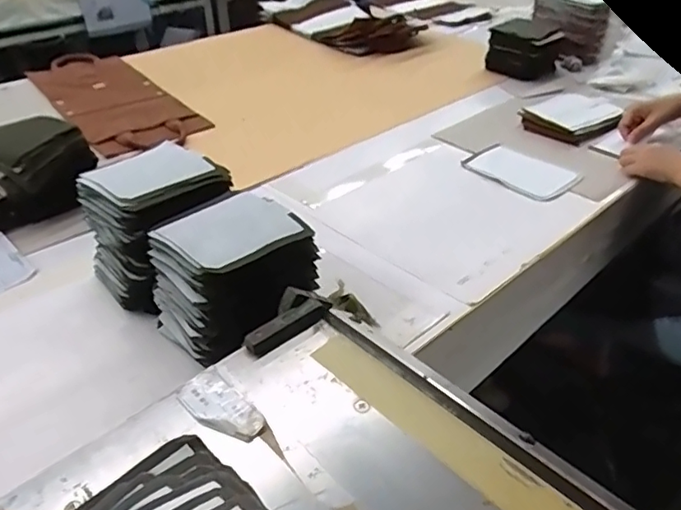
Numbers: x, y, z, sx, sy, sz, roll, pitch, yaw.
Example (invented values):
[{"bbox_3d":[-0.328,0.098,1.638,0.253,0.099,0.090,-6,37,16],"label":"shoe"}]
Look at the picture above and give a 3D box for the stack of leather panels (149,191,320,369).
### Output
[{"bbox_3d":[-0.127,0.017,0.654,0.168,0.127,0.137,-25,44,-29],"label":"stack of leather panels"}]

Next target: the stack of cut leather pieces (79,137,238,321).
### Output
[{"bbox_3d":[-0.238,-0.039,0.730,0.145,0.157,0.166,27,45,31],"label":"stack of cut leather pieces"}]

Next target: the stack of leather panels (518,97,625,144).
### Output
[{"bbox_3d":[0.475,-0.284,1.140,0.176,0.031,0.159,-22,42,-26],"label":"stack of leather panels"}]

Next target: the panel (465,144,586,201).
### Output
[{"bbox_3d":[0.326,-0.151,1.007,0.119,0.012,0.184,-33,52,-29],"label":"panel"}]

